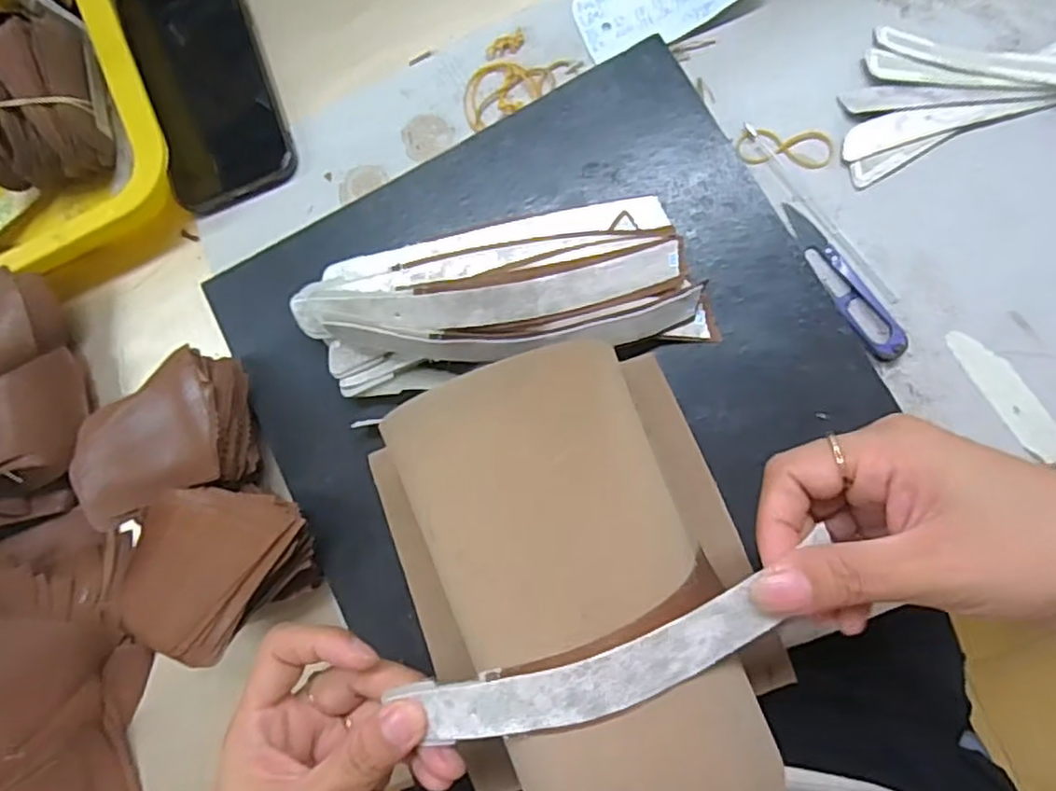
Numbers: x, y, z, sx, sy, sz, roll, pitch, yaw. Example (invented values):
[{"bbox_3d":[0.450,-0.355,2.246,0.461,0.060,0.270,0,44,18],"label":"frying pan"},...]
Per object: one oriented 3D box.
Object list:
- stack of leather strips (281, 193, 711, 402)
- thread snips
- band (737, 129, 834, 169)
[{"bbox_3d":[-0.014,-0.055,0.340,0.205,0.049,0.082,-10,84,5],"label":"stack of leather strips"},{"bbox_3d":[0.169,-0.063,0.355,0.021,0.009,0.099,-29,82,3],"label":"thread snips"},{"bbox_3d":[0.145,-0.140,0.372,0.052,0.004,0.021,6,85,7],"label":"band"}]

